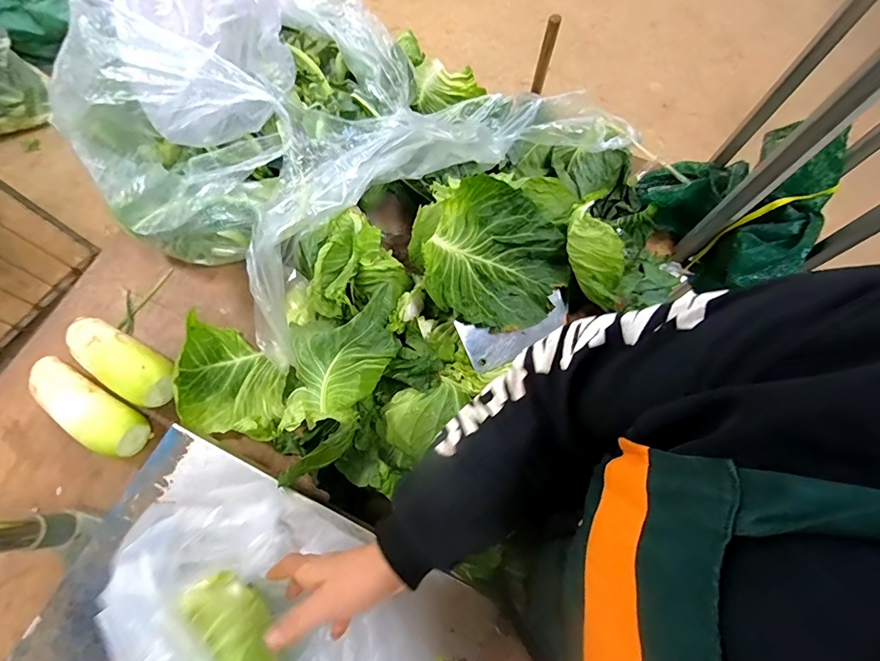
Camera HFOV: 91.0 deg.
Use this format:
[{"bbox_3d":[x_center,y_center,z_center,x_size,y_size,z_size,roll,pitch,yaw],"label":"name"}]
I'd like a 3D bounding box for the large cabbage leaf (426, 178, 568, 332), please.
[{"bbox_3d":[0.093,-0.116,0.677,0.215,0.089,0.218,1,70,-2],"label":"large cabbage leaf"}]

